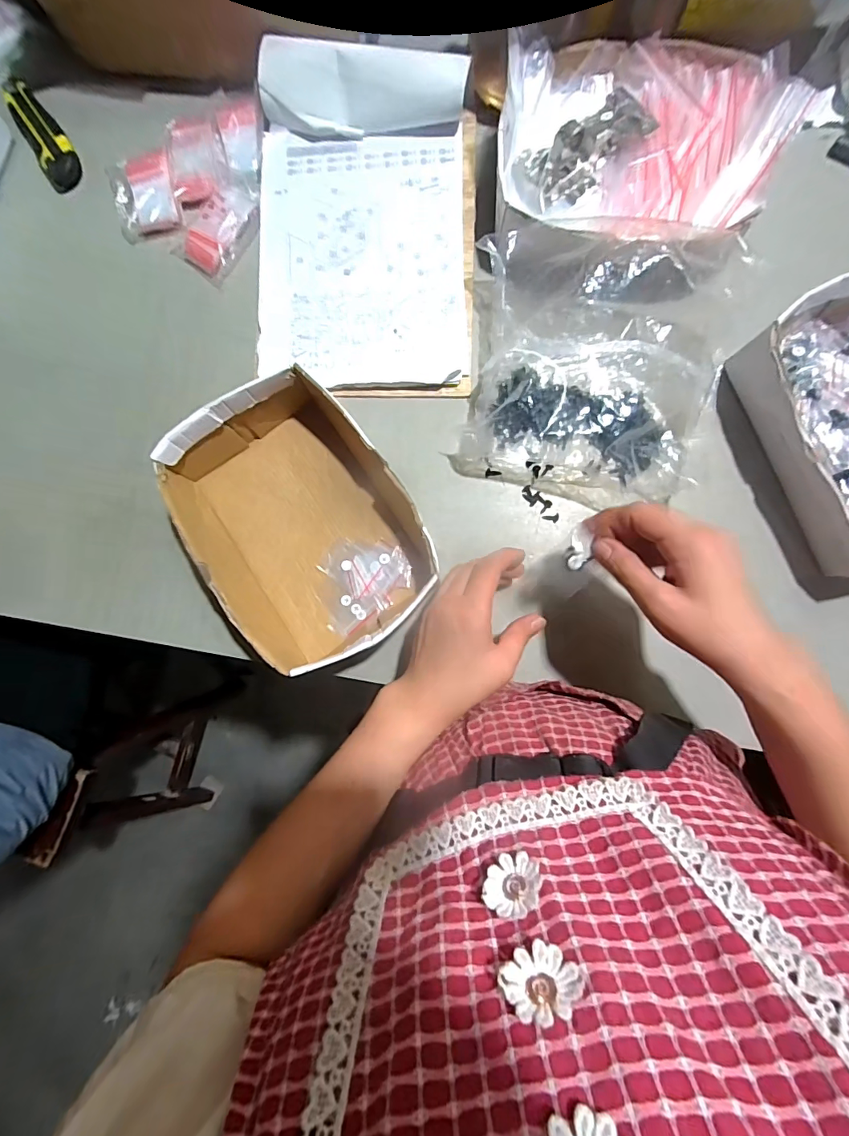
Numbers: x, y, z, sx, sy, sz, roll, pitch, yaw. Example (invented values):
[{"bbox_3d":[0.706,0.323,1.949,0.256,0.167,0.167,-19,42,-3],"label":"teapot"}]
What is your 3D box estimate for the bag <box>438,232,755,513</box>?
[{"bbox_3d":[0.155,-0.183,0.409,0.224,0.096,0.222,13,87,3],"label":"bag"}]

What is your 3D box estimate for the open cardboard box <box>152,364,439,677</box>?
[{"bbox_3d":[-0.122,-0.037,0.424,0.205,0.068,0.247,-32,86,0],"label":"open cardboard box"}]

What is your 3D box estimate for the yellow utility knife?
[{"bbox_3d":[-0.414,-0.474,0.491,0.039,0.016,0.143,-31,86,0],"label":"yellow utility knife"}]

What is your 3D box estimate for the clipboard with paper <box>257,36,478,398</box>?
[{"bbox_3d":[-0.060,-0.346,0.459,0.223,0.037,0.338,0,86,2],"label":"clipboard with paper"}]

